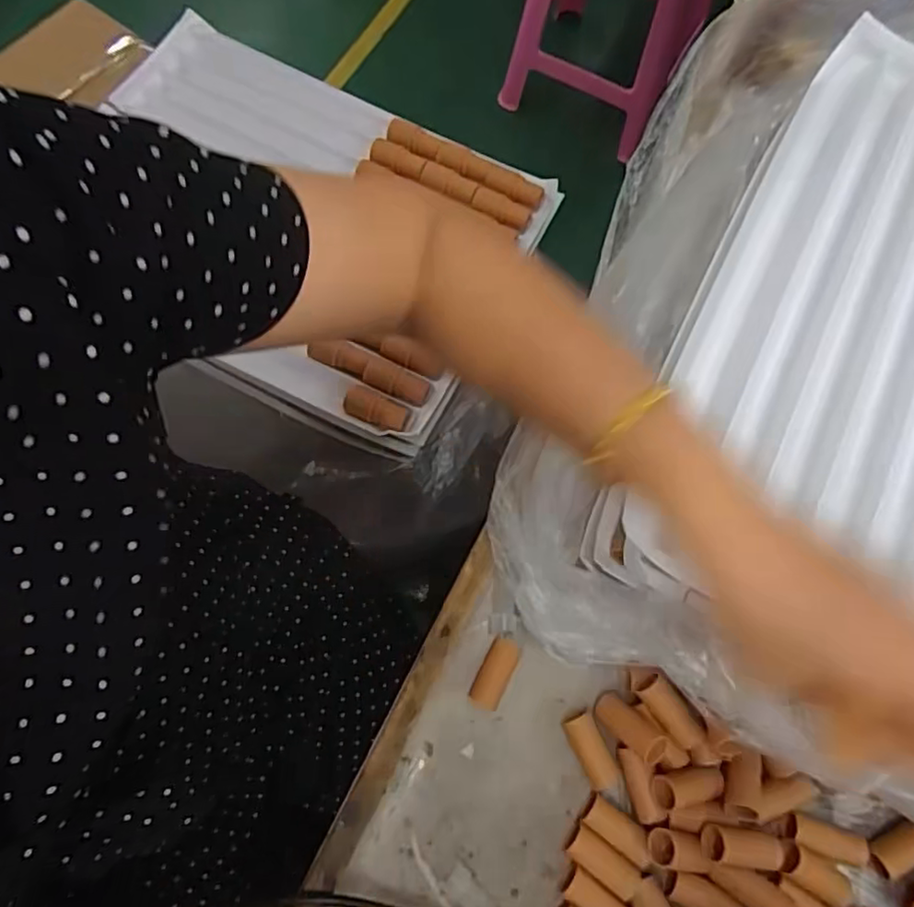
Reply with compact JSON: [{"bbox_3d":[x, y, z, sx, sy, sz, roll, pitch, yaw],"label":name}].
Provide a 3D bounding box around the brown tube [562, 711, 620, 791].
[{"bbox_3d":[0.089,0.197,0.410,0.020,0.014,0.048,-26,74,-10],"label":"brown tube"}]

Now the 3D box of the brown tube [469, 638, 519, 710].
[{"bbox_3d":[0.026,0.151,0.425,0.021,0.016,0.047,26,73,7],"label":"brown tube"}]

